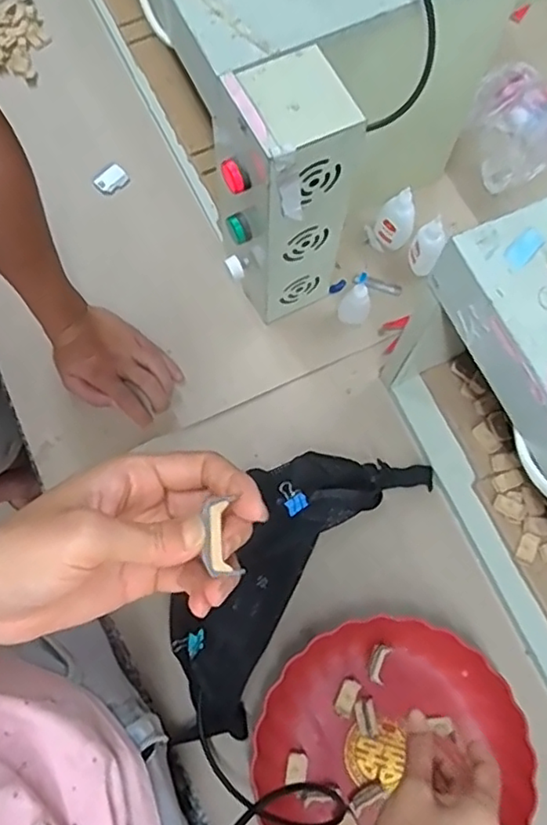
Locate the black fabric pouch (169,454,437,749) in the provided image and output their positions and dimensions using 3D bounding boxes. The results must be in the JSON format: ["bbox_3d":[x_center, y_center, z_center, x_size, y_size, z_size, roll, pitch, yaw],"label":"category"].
[{"bbox_3d":[0.006,0.146,0.585,0.144,0.107,0.348,36,75,9],"label":"black fabric pouch"}]

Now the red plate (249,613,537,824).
[{"bbox_3d":[0.106,0.313,0.564,0.239,0.046,0.234,1,72,-2],"label":"red plate"}]

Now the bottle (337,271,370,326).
[{"bbox_3d":[0.091,-0.121,0.684,0.025,0.082,0.025,-42,78,-13],"label":"bottle"}]

